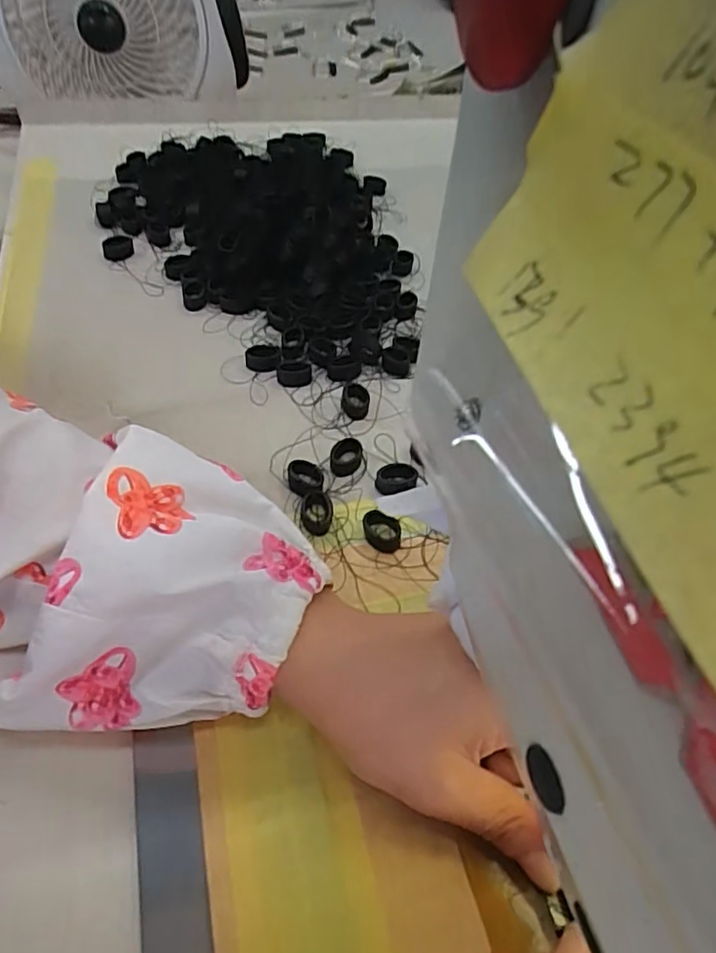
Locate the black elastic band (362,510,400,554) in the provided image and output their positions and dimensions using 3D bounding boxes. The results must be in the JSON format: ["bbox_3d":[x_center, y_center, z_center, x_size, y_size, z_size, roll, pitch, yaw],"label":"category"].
[{"bbox_3d":[0.011,0.026,0.290,0.018,0.011,0.015,12,51,6],"label":"black elastic band"}]

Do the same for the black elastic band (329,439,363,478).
[{"bbox_3d":[-0.006,-0.011,0.318,0.016,0.006,0.019,4,51,0],"label":"black elastic band"}]

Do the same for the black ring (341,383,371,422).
[{"bbox_3d":[-0.001,-0.042,0.347,0.016,0.009,0.025,5,51,1],"label":"black ring"}]

